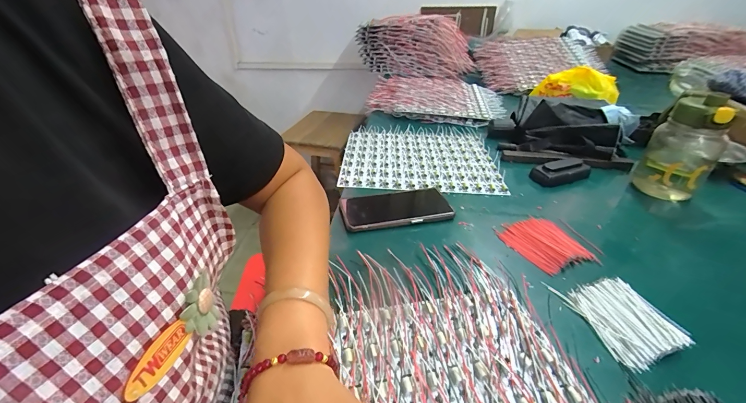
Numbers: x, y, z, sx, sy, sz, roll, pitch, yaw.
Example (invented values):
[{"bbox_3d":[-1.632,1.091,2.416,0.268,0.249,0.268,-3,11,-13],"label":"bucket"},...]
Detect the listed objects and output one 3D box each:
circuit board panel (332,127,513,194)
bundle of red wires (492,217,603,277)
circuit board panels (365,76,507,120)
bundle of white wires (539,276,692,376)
[{"bbox_3d":[0.087,-0.091,0.643,0.286,0.012,0.258,2,36,1],"label":"circuit board panel"},{"bbox_3d":[0.227,0.054,0.433,0.079,0.014,0.101,-16,39,-23],"label":"bundle of red wires"},{"bbox_3d":[0.171,-0.295,0.916,0.367,0.049,0.268,11,37,13],"label":"circuit board panels"},{"bbox_3d":[0.256,0.116,0.337,0.076,0.014,0.100,-10,37,-16],"label":"bundle of white wires"}]

